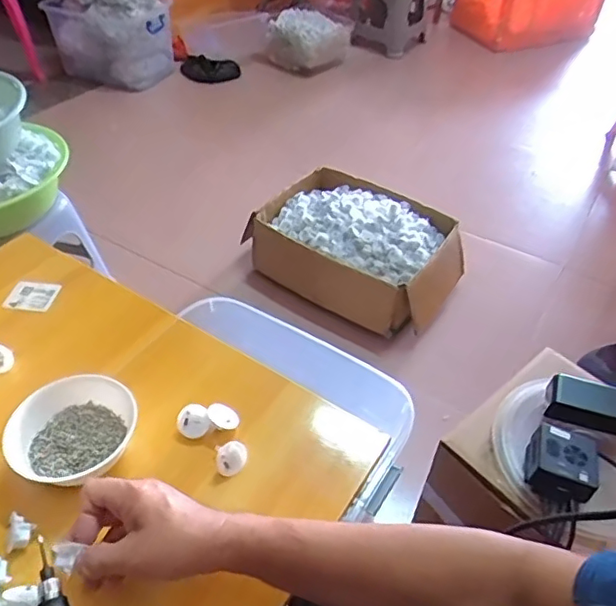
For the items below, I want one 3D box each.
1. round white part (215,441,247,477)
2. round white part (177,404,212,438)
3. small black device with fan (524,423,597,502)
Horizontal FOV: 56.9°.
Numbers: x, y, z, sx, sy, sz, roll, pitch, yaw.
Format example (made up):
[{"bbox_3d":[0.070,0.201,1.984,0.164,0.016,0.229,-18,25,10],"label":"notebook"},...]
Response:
[{"bbox_3d":[-0.077,0.154,0.571,0.032,0.032,0.015,-18,4,-6],"label":"round white part"},{"bbox_3d":[-0.119,0.124,0.592,0.031,0.023,0.031,1,44,-1],"label":"round white part"},{"bbox_3d":[0.330,0.209,0.739,0.078,0.048,0.084,16,46,13],"label":"small black device with fan"}]

